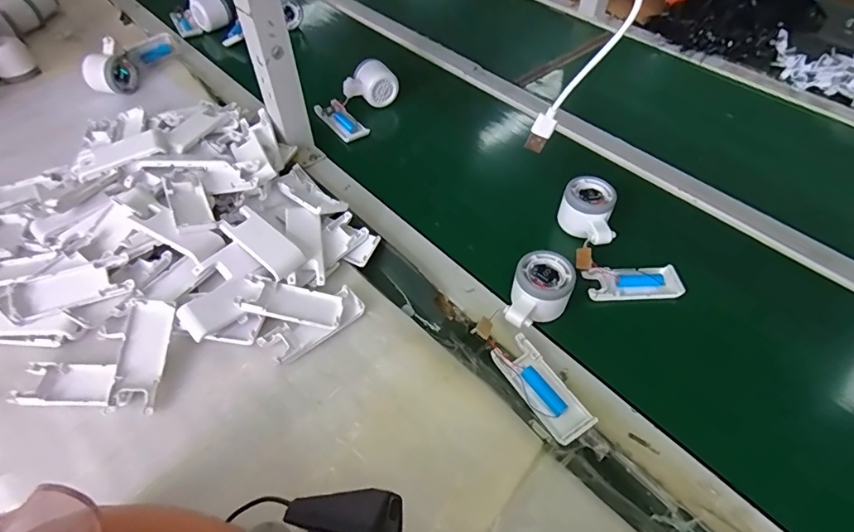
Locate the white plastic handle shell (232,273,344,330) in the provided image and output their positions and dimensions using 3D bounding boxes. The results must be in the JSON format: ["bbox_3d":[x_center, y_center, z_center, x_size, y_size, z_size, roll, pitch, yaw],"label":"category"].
[{"bbox_3d":[-0.136,0.037,0.471,0.099,0.016,0.043,14,49,-9],"label":"white plastic handle shell"}]

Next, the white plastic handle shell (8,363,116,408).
[{"bbox_3d":[-0.323,0.107,0.425,0.089,0.023,0.040,2,50,0],"label":"white plastic handle shell"}]

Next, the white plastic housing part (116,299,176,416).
[{"bbox_3d":[-0.262,0.081,0.431,0.043,0.012,0.100,0,72,-2],"label":"white plastic housing part"}]

